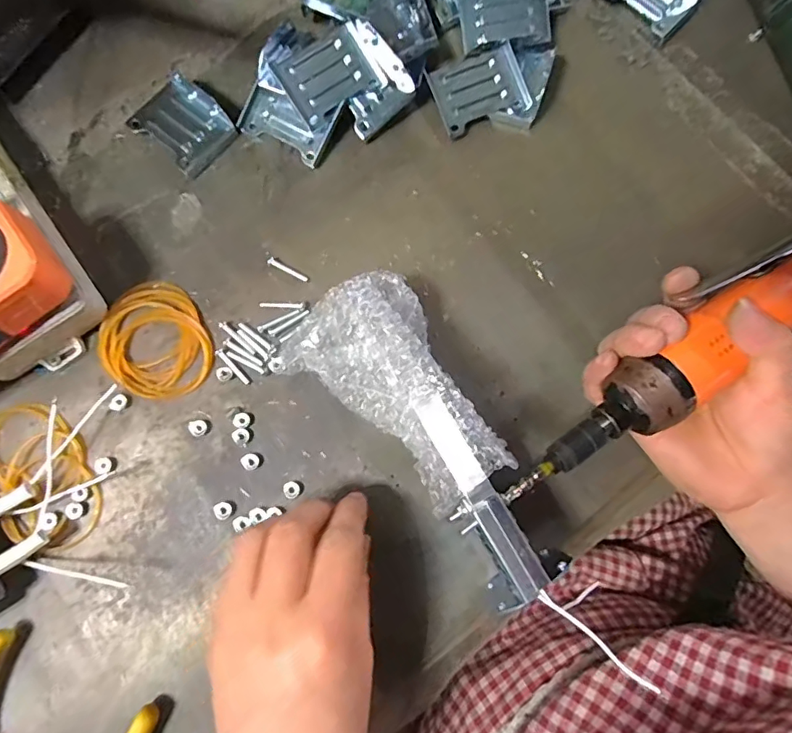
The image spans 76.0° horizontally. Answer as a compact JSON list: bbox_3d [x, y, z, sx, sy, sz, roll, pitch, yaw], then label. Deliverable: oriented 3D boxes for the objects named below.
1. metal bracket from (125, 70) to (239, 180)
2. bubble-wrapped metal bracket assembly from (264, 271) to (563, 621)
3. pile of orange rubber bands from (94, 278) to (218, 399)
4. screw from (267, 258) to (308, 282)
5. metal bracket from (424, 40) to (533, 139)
[{"bbox_3d":[-0.140,-0.161,0.336,0.060,0.008,0.048,41,81,7],"label":"metal bracket"},{"bbox_3d":[0.014,0.036,0.267,0.076,0.066,0.172,-34,81,-7],"label":"bubble-wrapped metal bracket assembly"},{"bbox_3d":[-0.145,-0.015,0.305,0.060,0.006,0.073,-35,81,-7],"label":"pile of orange rubber bands"},{"bbox_3d":[-0.068,-0.060,0.318,0.027,0.004,0.005,30,80,5],"label":"screw"},{"bbox_3d":[0.054,-0.184,0.337,0.058,0.012,0.046,-26,89,-2],"label":"metal bracket"}]

